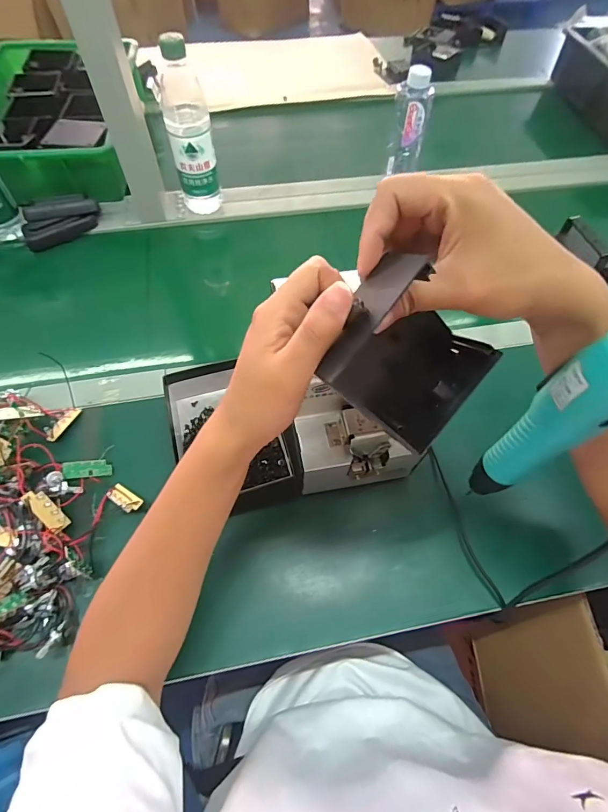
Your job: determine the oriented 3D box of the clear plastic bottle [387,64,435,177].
[{"bbox_3d":[0.168,-0.445,0.655,0.056,0.156,0.057,13,60,6],"label":"clear plastic bottle"}]

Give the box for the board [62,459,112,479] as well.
[{"bbox_3d":[-0.235,0.068,0.439,0.047,0.007,0.019,-7,60,-6],"label":"board"}]

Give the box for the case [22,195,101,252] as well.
[{"bbox_3d":[-0.386,-0.295,0.647,0.119,0.048,0.054,-18,62,-12],"label":"case"}]

